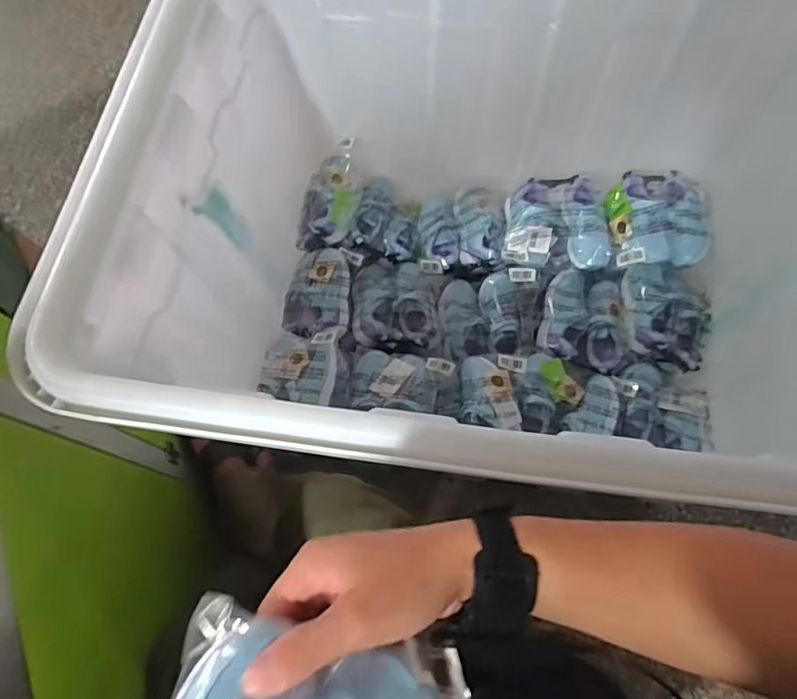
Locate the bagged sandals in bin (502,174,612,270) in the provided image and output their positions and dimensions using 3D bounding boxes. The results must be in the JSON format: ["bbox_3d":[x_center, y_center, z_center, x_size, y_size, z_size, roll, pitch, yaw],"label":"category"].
[{"bbox_3d":[0.298,-0.240,1.034,0.183,0.070,0.177,3,69,2],"label":"bagged sandals in bin"}]

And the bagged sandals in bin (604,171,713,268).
[{"bbox_3d":[0.478,-0.242,1.003,0.164,0.058,0.178,-2,69,0],"label":"bagged sandals in bin"}]

